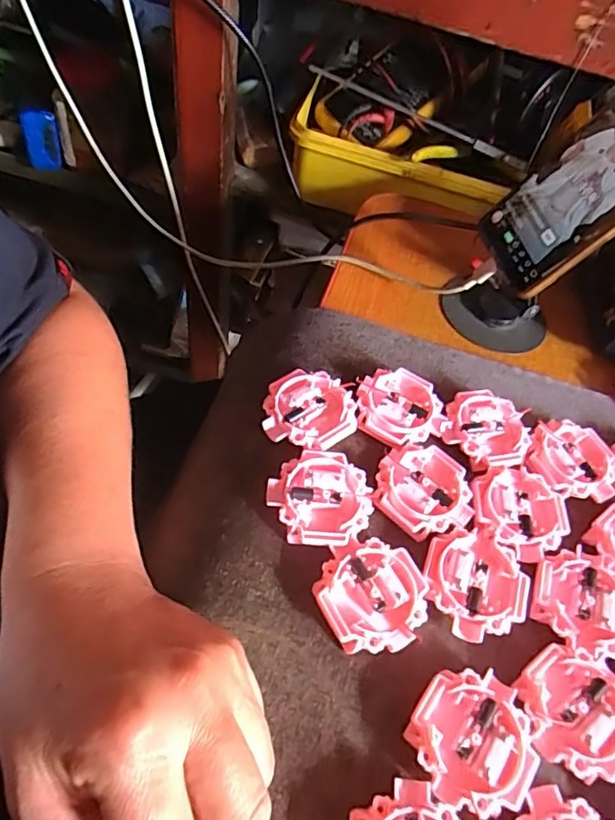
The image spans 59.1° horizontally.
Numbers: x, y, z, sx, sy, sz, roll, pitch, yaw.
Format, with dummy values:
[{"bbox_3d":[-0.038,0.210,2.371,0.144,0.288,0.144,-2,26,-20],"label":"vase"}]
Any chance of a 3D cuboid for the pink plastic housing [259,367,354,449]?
[{"bbox_3d":[0.002,0.003,0.324,0.052,0.020,0.050,5,55,-7],"label":"pink plastic housing"}]

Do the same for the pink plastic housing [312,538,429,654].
[{"bbox_3d":[0.031,0.091,0.267,0.051,0.015,0.052,5,55,-7],"label":"pink plastic housing"}]

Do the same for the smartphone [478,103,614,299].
[{"bbox_3d":[0.179,-0.143,0.318,0.012,0.165,0.074,19,45,-35],"label":"smartphone"}]

